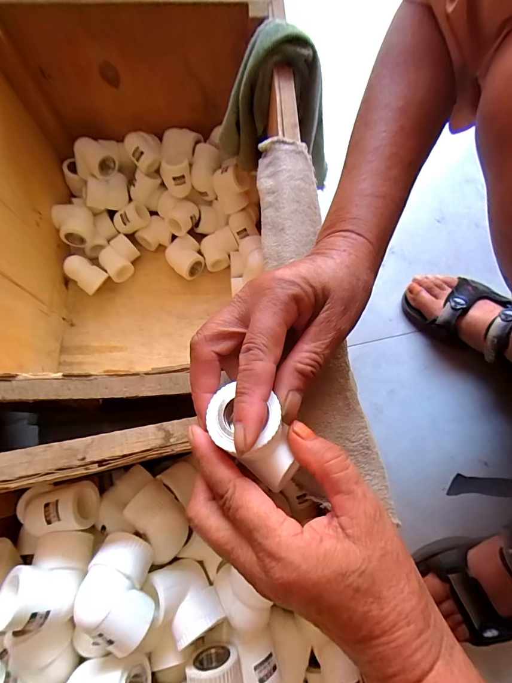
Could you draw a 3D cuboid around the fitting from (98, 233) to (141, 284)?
[{"bbox_3d":[-0.206,-0.125,0.516,0.055,0.029,0.058,-41,77,-13],"label":"fitting"}]

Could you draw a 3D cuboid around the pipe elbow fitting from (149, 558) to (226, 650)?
[{"bbox_3d":[-0.054,0.200,0.270,0.042,0.034,0.052,-26,74,-9],"label":"pipe elbow fitting"}]

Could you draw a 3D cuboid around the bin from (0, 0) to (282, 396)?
[{"bbox_3d":[-0.145,-0.138,0.415,0.317,0.240,0.444,-4,72,-2],"label":"bin"}]

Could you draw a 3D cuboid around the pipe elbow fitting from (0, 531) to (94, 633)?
[{"bbox_3d":[-0.156,0.177,0.250,0.047,0.036,0.061,26,28,-15],"label":"pipe elbow fitting"}]

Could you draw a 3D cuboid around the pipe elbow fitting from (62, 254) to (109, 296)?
[{"bbox_3d":[-0.247,-0.097,0.499,0.049,0.051,0.039,36,75,10],"label":"pipe elbow fitting"}]

